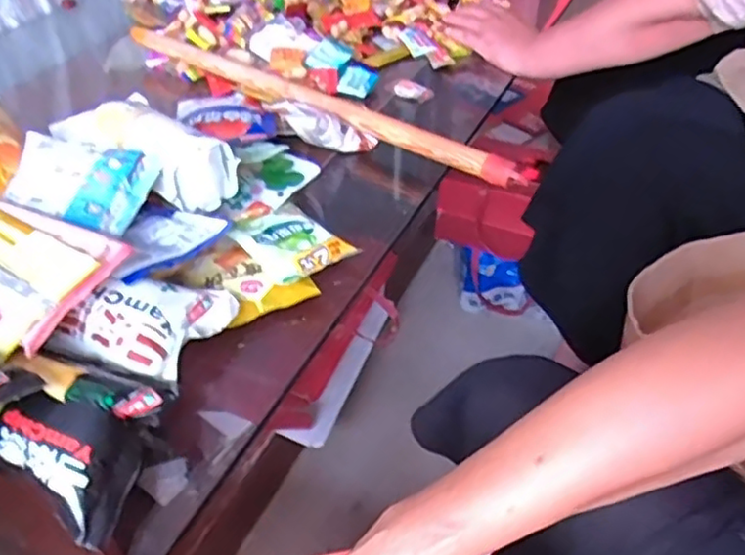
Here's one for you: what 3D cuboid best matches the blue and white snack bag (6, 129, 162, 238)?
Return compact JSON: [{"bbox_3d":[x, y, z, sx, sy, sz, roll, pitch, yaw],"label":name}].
[{"bbox_3d":[-0.248,-0.081,0.541,0.110,0.026,0.094,14,53,-10],"label":"blue and white snack bag"}]

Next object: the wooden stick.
[{"bbox_3d":[-0.086,-0.221,0.766,0.608,0.016,0.031,29,46,29],"label":"wooden stick"}]

